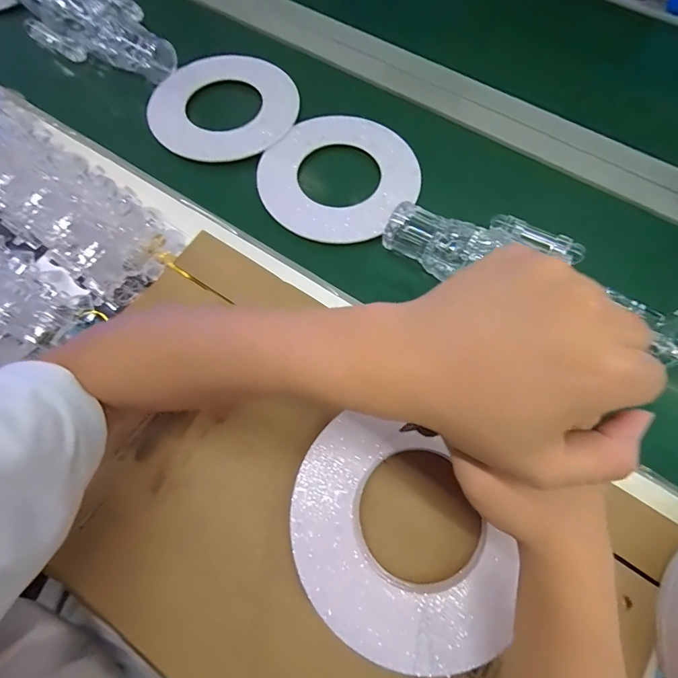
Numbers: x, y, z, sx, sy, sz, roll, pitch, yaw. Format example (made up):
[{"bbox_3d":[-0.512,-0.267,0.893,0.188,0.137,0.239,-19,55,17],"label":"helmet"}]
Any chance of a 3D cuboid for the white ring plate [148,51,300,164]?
[{"bbox_3d":[-0.141,-0.296,0.520,0.185,0.013,0.165,-29,78,-16],"label":"white ring plate"}]

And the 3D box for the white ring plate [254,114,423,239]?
[{"bbox_3d":[-0.004,-0.195,0.490,0.176,0.012,0.174,0,74,-2],"label":"white ring plate"}]

